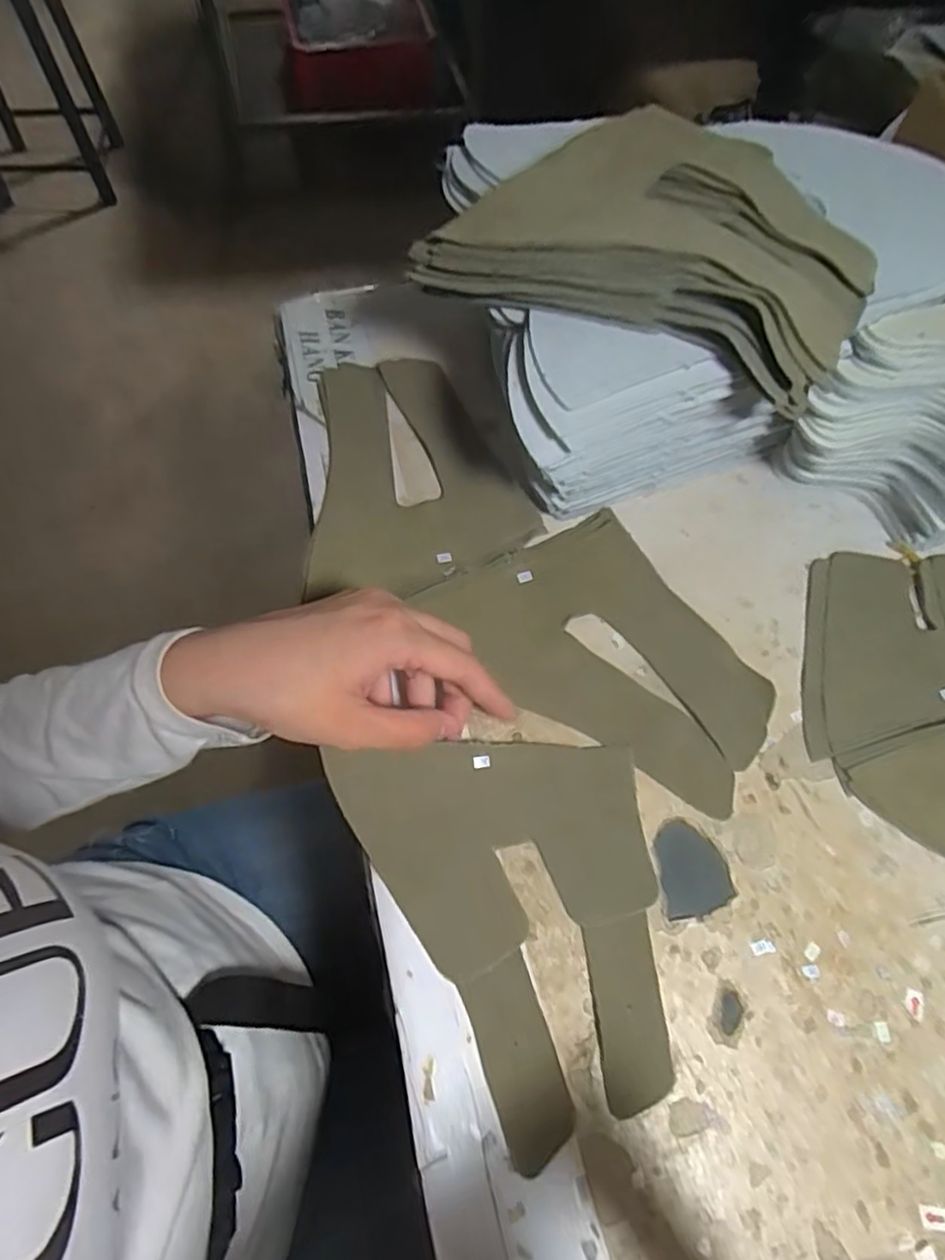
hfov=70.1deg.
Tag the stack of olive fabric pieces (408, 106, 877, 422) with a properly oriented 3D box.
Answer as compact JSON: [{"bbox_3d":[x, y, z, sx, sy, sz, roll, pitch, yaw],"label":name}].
[{"bbox_3d":[0.089,-0.180,0.316,0.184,0.043,0.127,27,66,10],"label":"stack of olive fabric pieces"}]

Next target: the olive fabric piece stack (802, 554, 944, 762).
[{"bbox_3d":[0.239,0.000,0.372,0.159,0.005,0.102,-14,65,-9],"label":"olive fabric piece stack"}]

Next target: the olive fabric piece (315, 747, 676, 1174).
[{"bbox_3d":[0.030,0.117,0.300,0.127,0.015,0.173,-22,67,-13],"label":"olive fabric piece"}]

